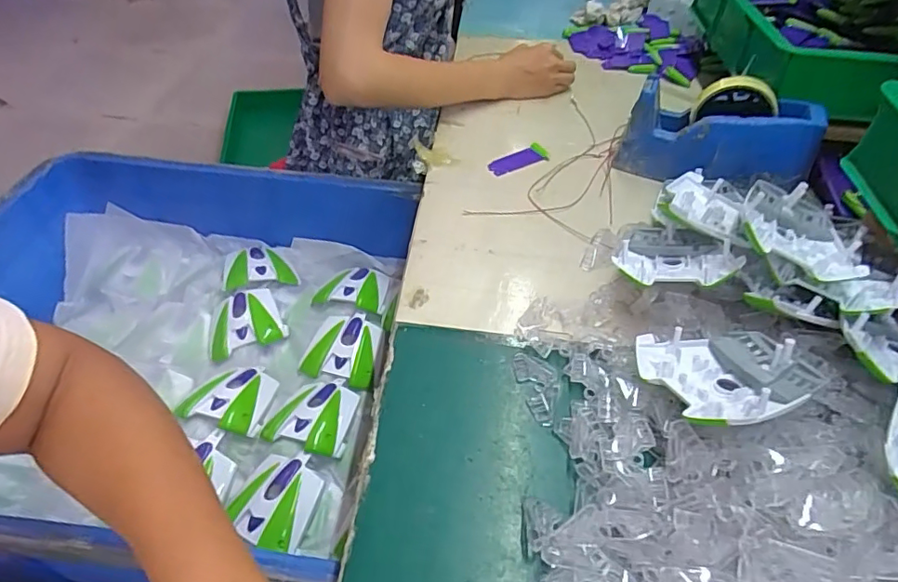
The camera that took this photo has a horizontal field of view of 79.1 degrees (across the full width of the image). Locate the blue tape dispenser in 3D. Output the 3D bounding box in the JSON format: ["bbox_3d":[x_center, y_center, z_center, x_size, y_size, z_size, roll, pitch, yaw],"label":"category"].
[{"bbox_3d":[0.300,-0.174,0.611,0.200,0.103,0.074,14,47,11],"label":"blue tape dispenser"}]

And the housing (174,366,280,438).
[{"bbox_3d":[-0.242,0.114,0.609,0.083,0.025,0.092,7,46,5],"label":"housing"}]

